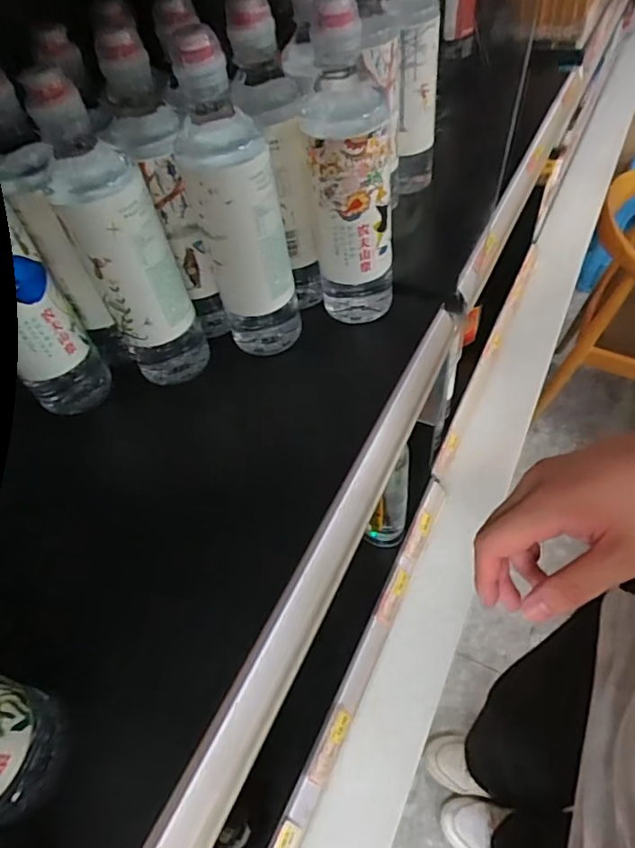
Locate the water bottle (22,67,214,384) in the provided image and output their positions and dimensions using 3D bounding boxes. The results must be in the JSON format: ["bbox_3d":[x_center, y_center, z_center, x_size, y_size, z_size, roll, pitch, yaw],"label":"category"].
[{"bbox_3d":[-0.136,-0.123,0.377,0.064,0.222,0.051,-21,52,-9],"label":"water bottle"}]

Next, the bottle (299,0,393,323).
[{"bbox_3d":[0.026,-0.179,0.392,0.060,0.222,0.054,0,52,8],"label":"bottle"}]

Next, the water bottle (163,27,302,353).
[{"bbox_3d":[-0.057,-0.152,0.376,0.061,0.211,0.052,-15,51,-5],"label":"water bottle"}]

